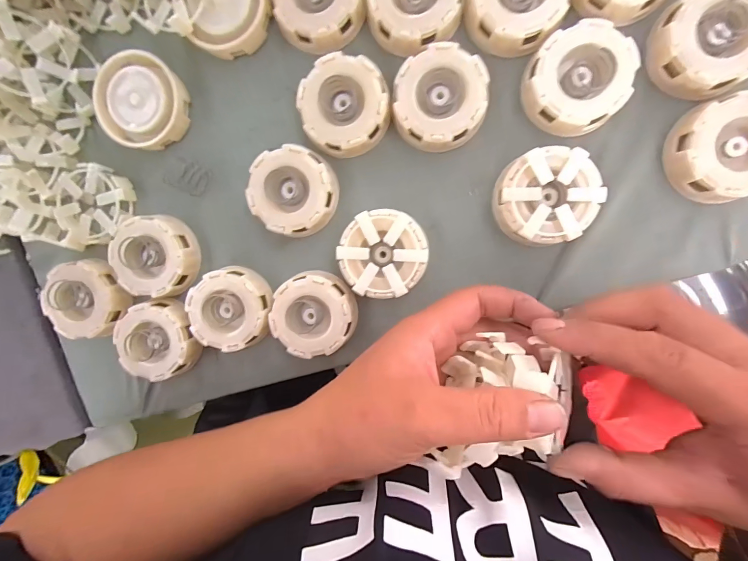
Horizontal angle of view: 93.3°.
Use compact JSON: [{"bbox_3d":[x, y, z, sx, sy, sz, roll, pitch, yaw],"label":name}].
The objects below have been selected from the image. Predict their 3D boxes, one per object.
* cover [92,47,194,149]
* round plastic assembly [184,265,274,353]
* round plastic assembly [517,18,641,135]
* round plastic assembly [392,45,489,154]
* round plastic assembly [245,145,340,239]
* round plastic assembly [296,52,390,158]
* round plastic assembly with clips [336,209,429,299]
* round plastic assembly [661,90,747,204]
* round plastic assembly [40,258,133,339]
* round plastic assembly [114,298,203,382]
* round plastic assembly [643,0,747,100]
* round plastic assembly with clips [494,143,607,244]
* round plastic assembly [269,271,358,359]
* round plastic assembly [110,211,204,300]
[{"bbox_3d":[-0.165,-0.126,0.251,0.056,0.020,0.060,6,97,6],"label":"cover"},{"bbox_3d":[-0.108,0.022,0.269,0.059,0.021,0.059,1,96,7],"label":"round plastic assembly"},{"bbox_3d":[0.128,-0.126,0.221,0.060,0.021,0.059,1,96,7],"label":"round plastic assembly"},{"bbox_3d":[0.043,-0.119,0.234,0.058,0.017,0.061,0,96,7],"label":"round plastic assembly"},{"bbox_3d":[-0.058,-0.063,0.251,0.060,0.025,0.059,1,96,7],"label":"round plastic assembly"},{"bbox_3d":[-0.020,-0.118,0.240,0.058,0.020,0.061,1,96,6],"label":"round plastic assembly"},{"bbox_3d":[0.007,-0.019,0.250,0.059,0.026,0.058,1,96,7],"label":"round plastic assembly with clips"},{"bbox_3d":[0.220,-0.082,0.219,0.060,0.021,0.059,1,96,7],"label":"round plastic assembly"},{"bbox_3d":[-0.223,0.015,0.272,0.055,0.023,0.061,7,97,6],"label":"round plastic assembly"},{"bbox_3d":[-0.166,0.046,0.277,0.058,0.027,0.060,1,96,6],"label":"round plastic assembly"},{"bbox_3d":[0.202,-0.144,0.208,0.062,0.026,0.059,1,96,7],"label":"round plastic assembly"},{"bbox_3d":[0.112,-0.054,0.232,0.063,0.023,0.059,1,96,6],"label":"round plastic assembly with clips"},{"bbox_3d":[-0.044,0.025,0.263,0.059,0.021,0.061,1,96,7],"label":"round plastic assembly"},{"bbox_3d":[-0.167,-0.018,0.265,0.056,0.025,0.060,1,96,6],"label":"round plastic assembly"}]

